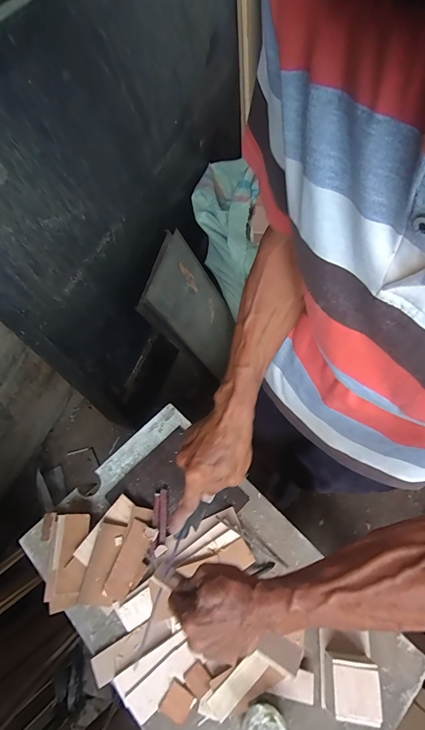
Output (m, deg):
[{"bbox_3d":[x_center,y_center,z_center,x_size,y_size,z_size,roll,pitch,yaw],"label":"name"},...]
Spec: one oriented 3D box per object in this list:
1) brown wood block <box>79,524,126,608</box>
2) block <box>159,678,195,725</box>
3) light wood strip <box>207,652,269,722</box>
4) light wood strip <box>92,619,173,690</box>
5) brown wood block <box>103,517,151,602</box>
[{"bbox_3d":[-0.169,0.311,0.528,0.048,0.009,0.110,14,62,-7],"label":"brown wood block"},{"bbox_3d":[-0.050,0.477,0.473,0.039,0.013,0.042,30,67,16],"label":"block"},{"bbox_3d":[0.035,0.447,0.469,0.090,0.007,0.029,-39,68,-17],"label":"light wood strip"},{"bbox_3d":[-0.121,0.423,0.504,0.122,0.012,0.037,-30,66,-13],"label":"light wood strip"},{"bbox_3d":[-0.133,0.313,0.539,0.041,0.006,0.111,30,66,-14],"label":"brown wood block"}]

